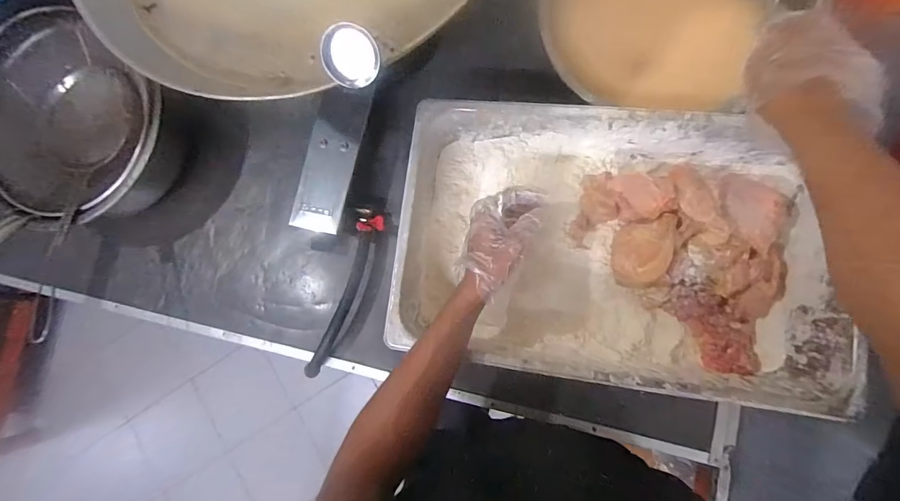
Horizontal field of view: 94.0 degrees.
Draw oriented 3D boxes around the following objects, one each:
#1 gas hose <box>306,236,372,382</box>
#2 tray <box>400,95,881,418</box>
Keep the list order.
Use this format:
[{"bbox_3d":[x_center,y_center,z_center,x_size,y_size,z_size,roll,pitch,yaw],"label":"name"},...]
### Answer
[{"bbox_3d":[-0.174,0.096,0.667,0.031,0.028,0.232,23,89,9],"label":"gas hose"},{"bbox_3d":[0.196,-0.008,0.547,0.510,0.115,0.324,6,86,9],"label":"tray"}]

